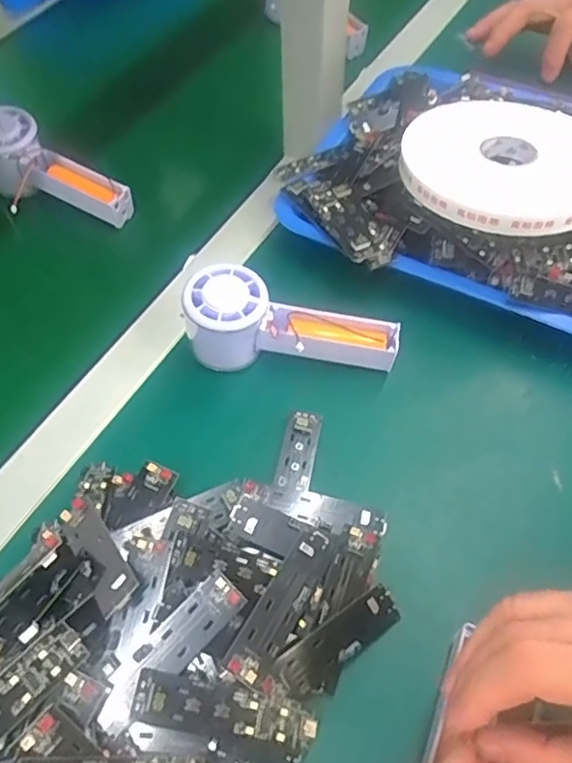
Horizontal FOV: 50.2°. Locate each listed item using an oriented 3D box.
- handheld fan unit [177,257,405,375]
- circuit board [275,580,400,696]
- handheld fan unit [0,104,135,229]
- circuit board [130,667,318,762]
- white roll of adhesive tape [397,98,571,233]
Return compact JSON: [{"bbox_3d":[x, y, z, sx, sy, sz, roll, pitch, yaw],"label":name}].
[{"bbox_3d":[0.004,-0.043,0.429,0.145,0.051,0.058,1,57,2],"label":"handheld fan unit"},{"bbox_3d":[0.030,0.142,0.338,0.074,0.005,0.023,-29,79,-20],"label":"circuit board"},{"bbox_3d":[-0.206,-0.182,0.539,0.157,0.062,0.054,28,61,4],"label":"handheld fan unit"},{"bbox_3d":[-0.029,0.165,0.301,0.090,0.009,0.030,20,58,-6],"label":"circuit board"},{"bbox_3d":[0.160,-0.160,0.445,0.147,0.014,0.141,-1,57,1],"label":"white roll of adhesive tape"}]

